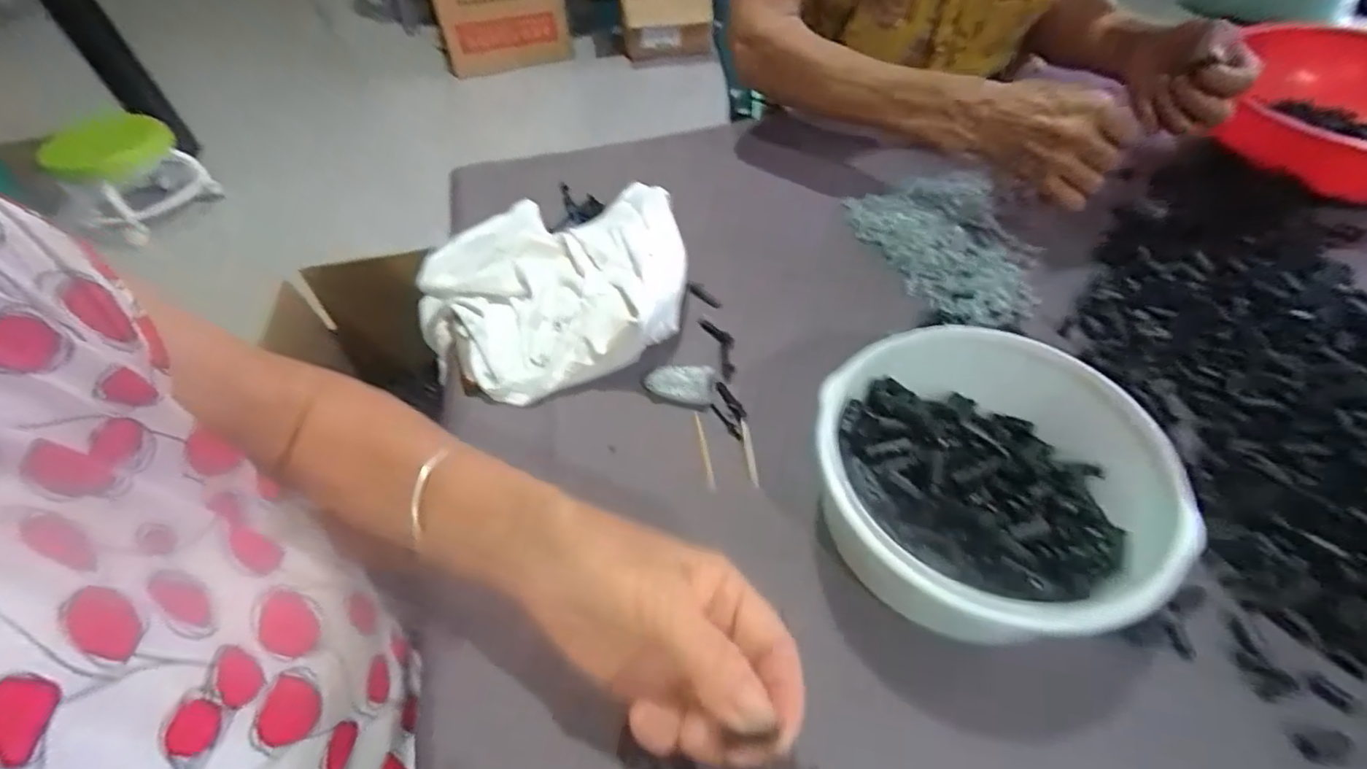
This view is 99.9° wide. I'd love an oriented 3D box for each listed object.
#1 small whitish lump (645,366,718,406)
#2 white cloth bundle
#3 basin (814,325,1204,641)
[{"bbox_3d":[-0.002,0.000,0.401,0.048,0.017,0.022,10,52,10],"label":"small whitish lump"},{"bbox_3d":[-0.110,-0.091,0.459,0.219,0.053,0.217,-10,51,-6],"label":"white cloth bundle"},{"bbox_3d":[0.154,0.054,0.305,0.163,0.077,0.158,-1,51,2],"label":"basin"}]

